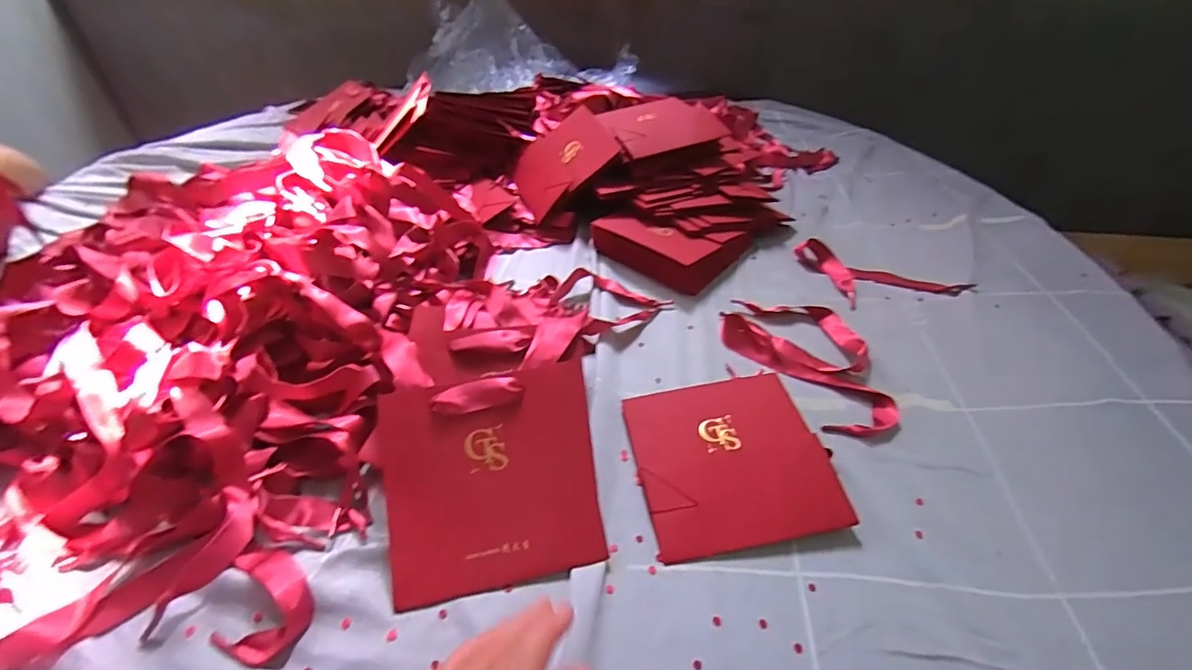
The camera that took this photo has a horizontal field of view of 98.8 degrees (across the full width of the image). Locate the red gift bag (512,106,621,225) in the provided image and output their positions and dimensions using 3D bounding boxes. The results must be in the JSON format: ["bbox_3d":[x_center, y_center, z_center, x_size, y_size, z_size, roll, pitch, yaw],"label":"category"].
[{"bbox_3d":[-0.046,-0.223,0.656,0.135,0.011,0.133,-37,48,13],"label":"red gift bag"}]

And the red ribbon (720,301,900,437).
[{"bbox_3d":[0.204,0.017,0.483,0.109,0.025,0.181,-24,47,-23],"label":"red ribbon"}]

